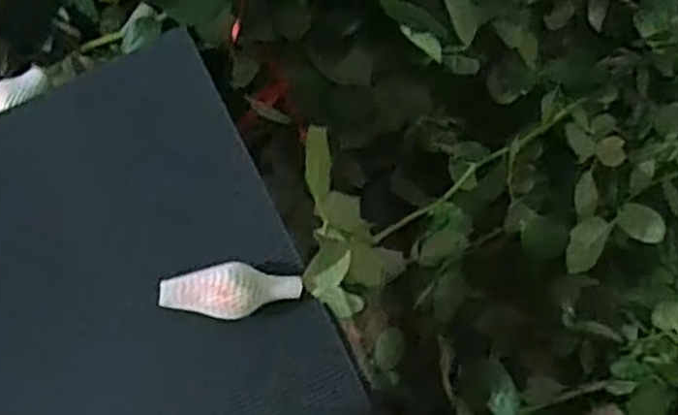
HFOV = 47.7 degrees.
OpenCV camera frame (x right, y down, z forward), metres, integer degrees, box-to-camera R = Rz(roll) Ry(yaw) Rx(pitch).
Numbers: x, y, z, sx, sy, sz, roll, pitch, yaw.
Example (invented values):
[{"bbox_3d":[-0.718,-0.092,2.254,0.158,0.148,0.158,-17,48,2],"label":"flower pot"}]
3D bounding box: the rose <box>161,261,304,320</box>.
[{"bbox_3d":[-0.064,0.050,0.460,0.083,0.024,0.027,-2,61,-13],"label":"rose"}]

